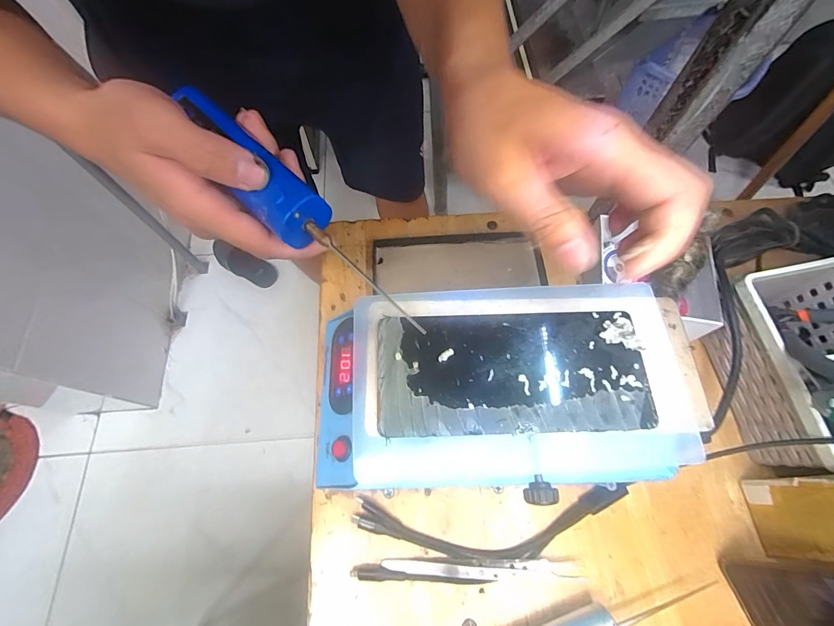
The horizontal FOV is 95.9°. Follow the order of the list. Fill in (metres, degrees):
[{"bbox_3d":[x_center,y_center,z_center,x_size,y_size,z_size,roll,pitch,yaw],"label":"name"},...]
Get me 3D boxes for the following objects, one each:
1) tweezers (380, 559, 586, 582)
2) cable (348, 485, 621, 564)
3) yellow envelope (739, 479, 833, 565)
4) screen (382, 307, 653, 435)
[{"bbox_3d":[0.048,0.194,0.284,0.148,0.014,0.012,-1,67,1],"label":"tweezers"},{"bbox_3d":[0.055,0.167,0.293,0.208,0.019,0.048,-3,67,0],"label":"cable"},{"bbox_3d":[0.263,0.142,0.259,0.008,0.097,0.051,1,67,1],"label":"yellow envelope"},{"bbox_3d":[0.052,0.032,0.213,0.149,0.005,0.069,-3,67,0],"label":"screen"}]

